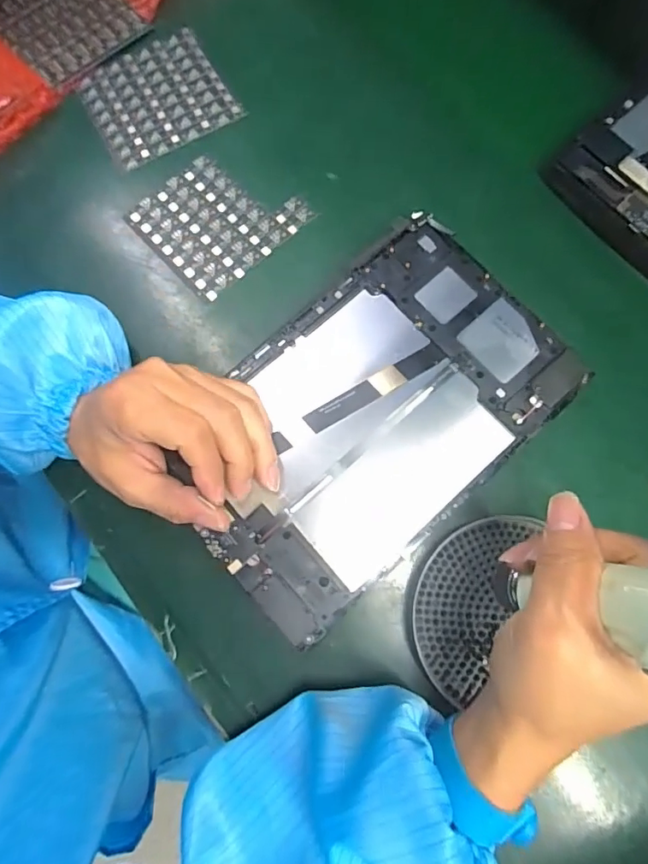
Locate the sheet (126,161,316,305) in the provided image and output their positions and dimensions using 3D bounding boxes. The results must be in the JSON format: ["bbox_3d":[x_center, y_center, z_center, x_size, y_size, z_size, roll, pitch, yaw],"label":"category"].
[{"bbox_3d":[-0.076,-0.155,0.365,0.098,0.009,0.093,-44,81,-8],"label":"sheet"}]

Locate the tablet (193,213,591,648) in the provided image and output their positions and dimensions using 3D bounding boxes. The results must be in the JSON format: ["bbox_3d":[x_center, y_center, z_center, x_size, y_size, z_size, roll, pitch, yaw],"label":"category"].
[{"bbox_3d":[0.028,-0.010,0.309,0.235,0.017,0.148,-41,80,-8],"label":"tablet"}]

